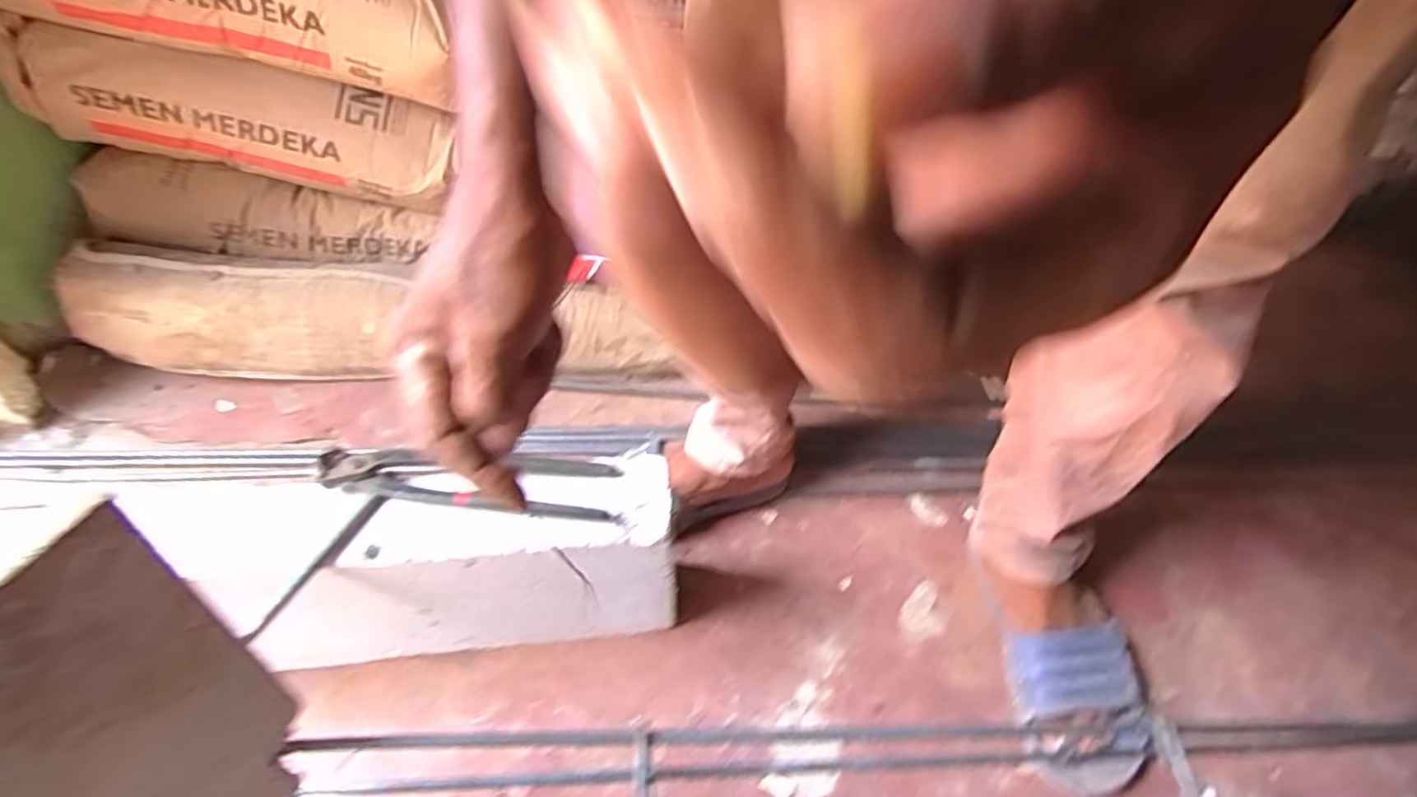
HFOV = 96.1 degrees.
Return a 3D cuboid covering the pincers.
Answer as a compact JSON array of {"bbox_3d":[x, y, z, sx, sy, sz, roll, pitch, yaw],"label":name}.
[{"bbox_3d":[-0.184,0.067,0.496,0.221,0.024,0.042,5,48,-4],"label":"pincers"}]

